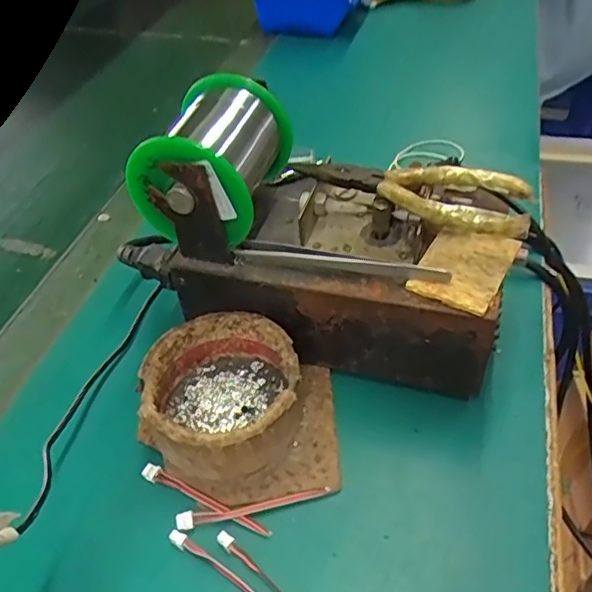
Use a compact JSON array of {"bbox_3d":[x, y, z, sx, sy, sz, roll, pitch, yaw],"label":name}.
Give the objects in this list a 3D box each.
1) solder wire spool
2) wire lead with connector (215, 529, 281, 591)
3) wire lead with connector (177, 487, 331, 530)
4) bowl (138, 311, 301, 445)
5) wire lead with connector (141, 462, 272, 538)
[{"bbox_3d":[-0.044,-0.071,0.327,0.071,0.070,0.088,15,48,17],"label":"solder wire spool"},{"bbox_3d":[-0.009,0.134,0.262,0.006,0.004,0.077,-36,54,-29],"label":"wire lead with connector"},{"bbox_3d":[-0.021,0.105,0.290,0.075,0.005,0.008,-9,45,-6],"label":"wire lead with connector"},{"bbox_3d":[-0.040,0.052,0.318,0.082,0.040,0.079,-1,45,1],"label":"bowl"},{"bbox_3d":[-0.047,0.104,0.296,0.077,0.004,0.008,21,50,22],"label":"wire lead with connector"}]

